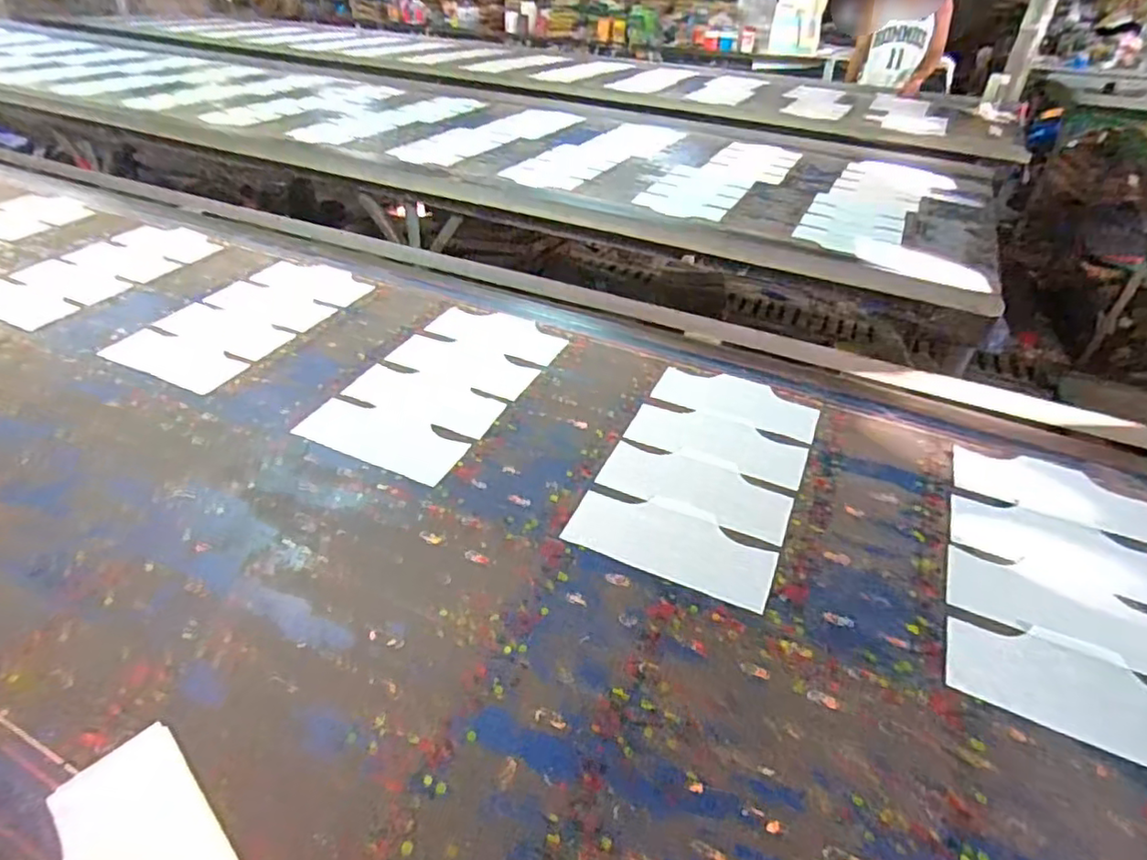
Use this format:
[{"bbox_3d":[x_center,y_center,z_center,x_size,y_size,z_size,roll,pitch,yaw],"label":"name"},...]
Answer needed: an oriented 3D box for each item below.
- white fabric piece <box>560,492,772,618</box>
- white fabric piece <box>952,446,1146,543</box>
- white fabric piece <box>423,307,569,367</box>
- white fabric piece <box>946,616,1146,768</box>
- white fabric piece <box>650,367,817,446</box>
[{"bbox_3d":[0.138,0.150,0.874,0.284,0.009,0.128,18,43,19],"label":"white fabric piece"},{"bbox_3d":[0.757,0.092,0.975,0.289,0.011,0.140,17,42,17],"label":"white fabric piece"},{"bbox_3d":[-0.154,-0.202,1.297,0.291,0.011,0.141,20,43,21],"label":"white fabric piece"},{"bbox_3d":[0.592,0.302,0.723,0.280,0.009,0.140,18,44,20],"label":"white fabric piece"},{"bbox_3d":[0.301,-0.059,1.139,0.286,0.006,0.141,19,43,19],"label":"white fabric piece"}]

